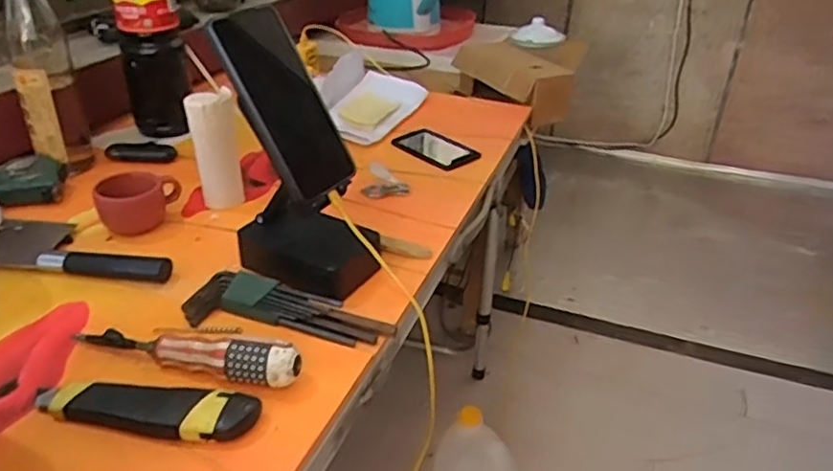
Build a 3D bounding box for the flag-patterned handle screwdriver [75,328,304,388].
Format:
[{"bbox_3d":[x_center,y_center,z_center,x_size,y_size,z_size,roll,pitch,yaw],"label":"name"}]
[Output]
[{"bbox_3d":[-0.175,0.082,0.501,0.183,0.030,0.028,12,32,15],"label":"flag-patterned handle screwdriver"}]

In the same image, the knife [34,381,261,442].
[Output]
[{"bbox_3d":[-0.191,0.119,0.457,0.158,0.018,0.036,6,31,6],"label":"knife"}]

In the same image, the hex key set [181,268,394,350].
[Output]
[{"bbox_3d":[-0.109,0.060,0.560,0.178,0.023,0.047,9,32,11],"label":"hex key set"}]

